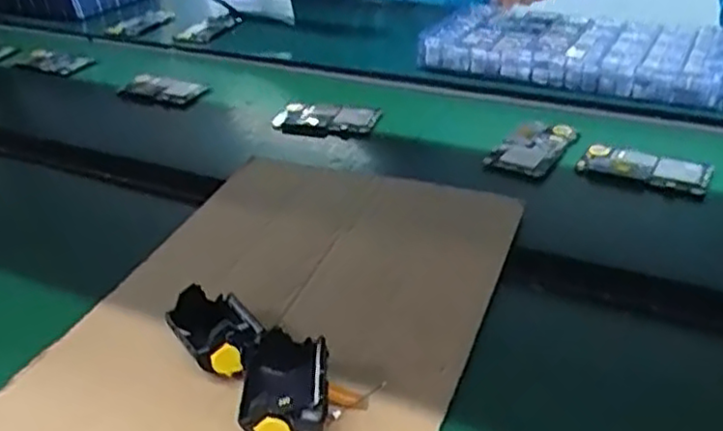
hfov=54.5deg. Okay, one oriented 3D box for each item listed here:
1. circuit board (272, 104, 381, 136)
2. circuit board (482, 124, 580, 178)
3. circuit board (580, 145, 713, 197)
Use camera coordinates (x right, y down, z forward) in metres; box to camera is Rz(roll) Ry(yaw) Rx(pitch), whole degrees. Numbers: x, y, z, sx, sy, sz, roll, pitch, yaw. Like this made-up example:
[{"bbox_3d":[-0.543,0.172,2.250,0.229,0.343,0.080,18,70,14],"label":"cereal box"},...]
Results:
[{"bbox_3d":[-0.044,-0.113,0.833,0.123,0.017,0.058,1,33,6],"label":"circuit board"},{"bbox_3d":[0.189,-0.078,0.759,0.063,0.009,0.118,20,40,31],"label":"circuit board"},{"bbox_3d":[0.288,-0.050,0.714,0.124,0.010,0.063,12,36,22],"label":"circuit board"}]

